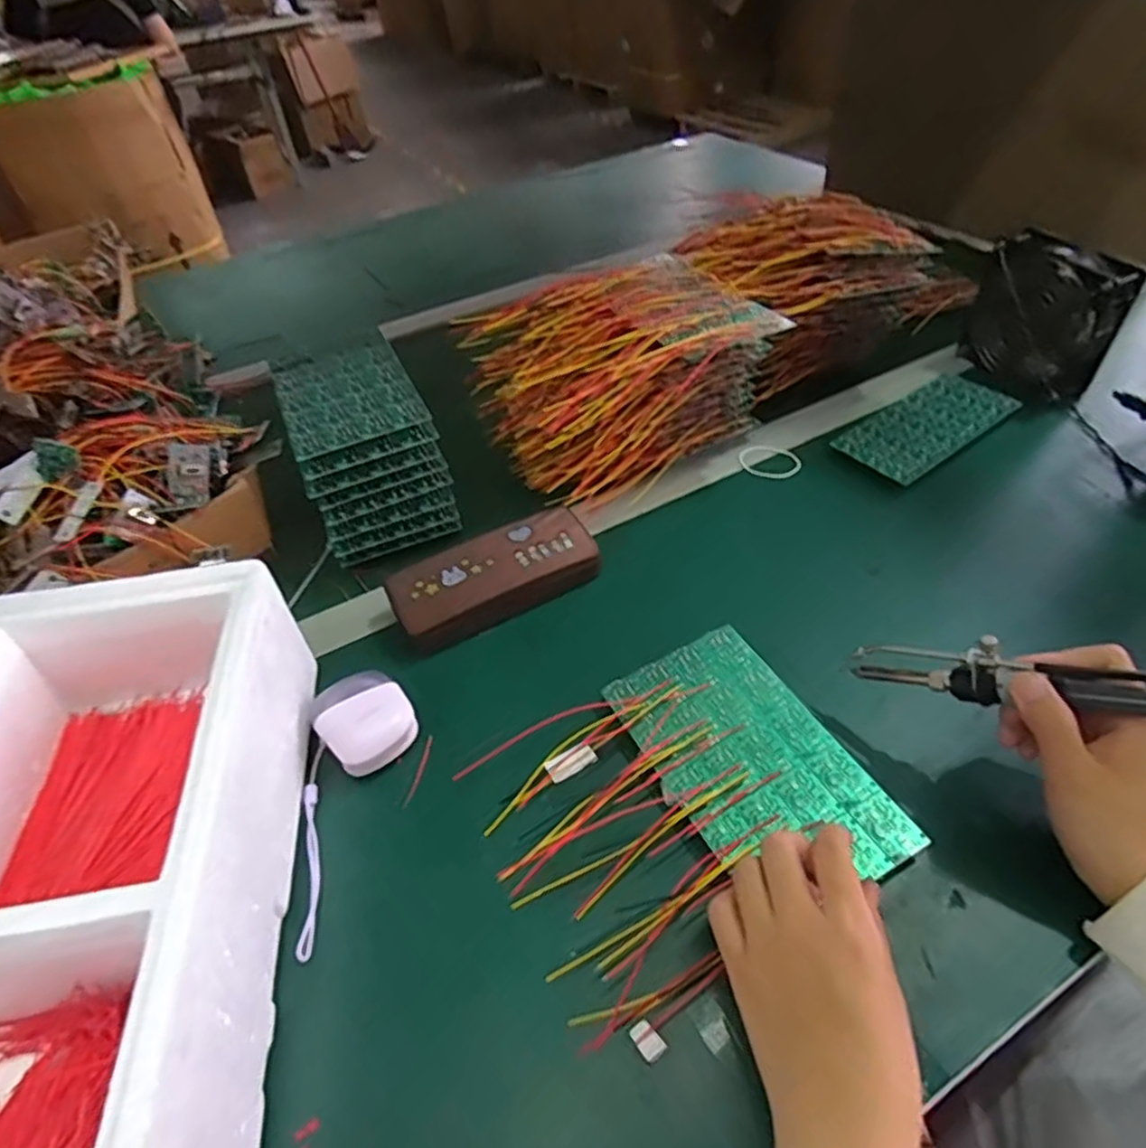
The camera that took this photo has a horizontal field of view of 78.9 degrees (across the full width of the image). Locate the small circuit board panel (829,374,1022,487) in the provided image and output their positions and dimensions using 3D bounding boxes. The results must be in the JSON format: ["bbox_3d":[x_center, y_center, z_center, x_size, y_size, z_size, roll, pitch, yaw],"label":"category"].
[{"bbox_3d":[0.310,-0.132,0.616,0.163,0.006,0.078,-32,53,-20],"label":"small circuit board panel"}]

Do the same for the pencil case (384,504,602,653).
[{"bbox_3d":[-0.056,0.002,0.513,0.149,0.036,0.058,-25,48,-18],"label":"pencil case"}]

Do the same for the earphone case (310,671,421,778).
[{"bbox_3d":[-0.133,0.089,0.441,0.053,0.029,0.066,-33,51,-25],"label":"earphone case"}]

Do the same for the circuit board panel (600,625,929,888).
[{"bbox_3d":[0.104,0.108,0.413,0.103,0.009,0.171,-23,47,-17],"label":"circuit board panel"}]

